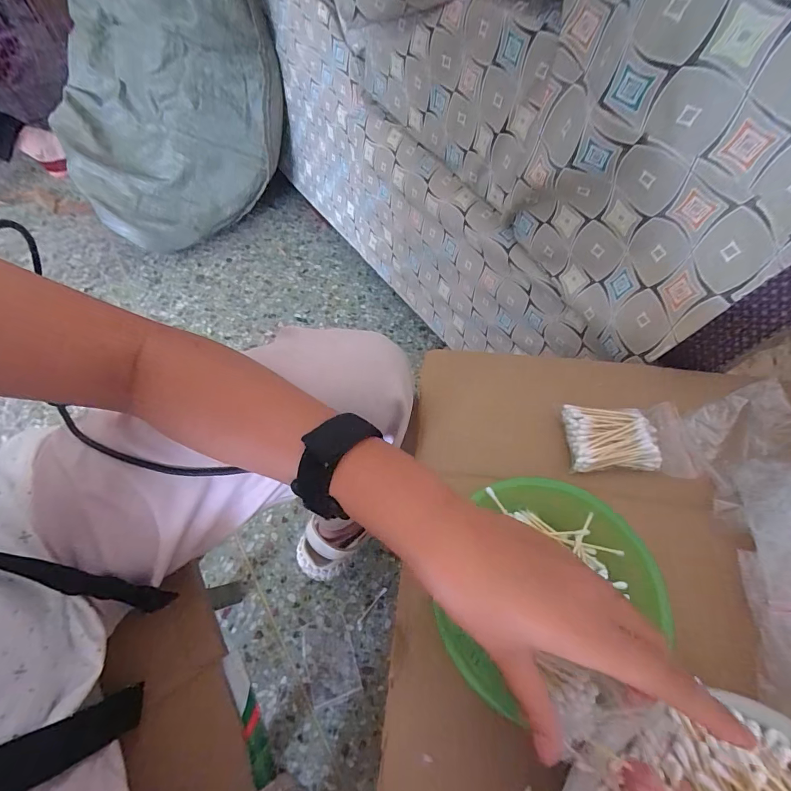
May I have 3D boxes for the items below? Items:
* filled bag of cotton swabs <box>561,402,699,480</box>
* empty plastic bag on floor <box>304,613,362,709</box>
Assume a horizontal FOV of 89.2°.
[{"bbox_3d":[0.217,0.038,0.369,0.116,0.023,0.068,1,59,-2],"label":"filled bag of cotton swabs"},{"bbox_3d":[-0.110,0.437,0.665,0.077,0.004,0.115,-16,61,-11],"label":"empty plastic bag on floor"}]

